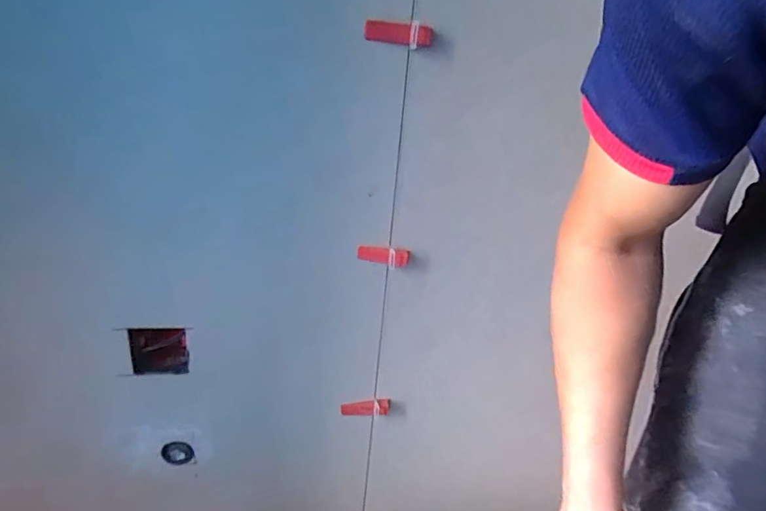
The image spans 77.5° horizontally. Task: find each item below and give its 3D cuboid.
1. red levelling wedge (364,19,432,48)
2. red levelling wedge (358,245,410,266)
[{"bbox_3d":[0.018,-0.251,0.540,0.076,0.023,0.017,5,22,3],"label":"red levelling wedge"},{"bbox_3d":[0.001,0.000,0.637,0.070,0.024,0.014,5,22,1],"label":"red levelling wedge"}]

